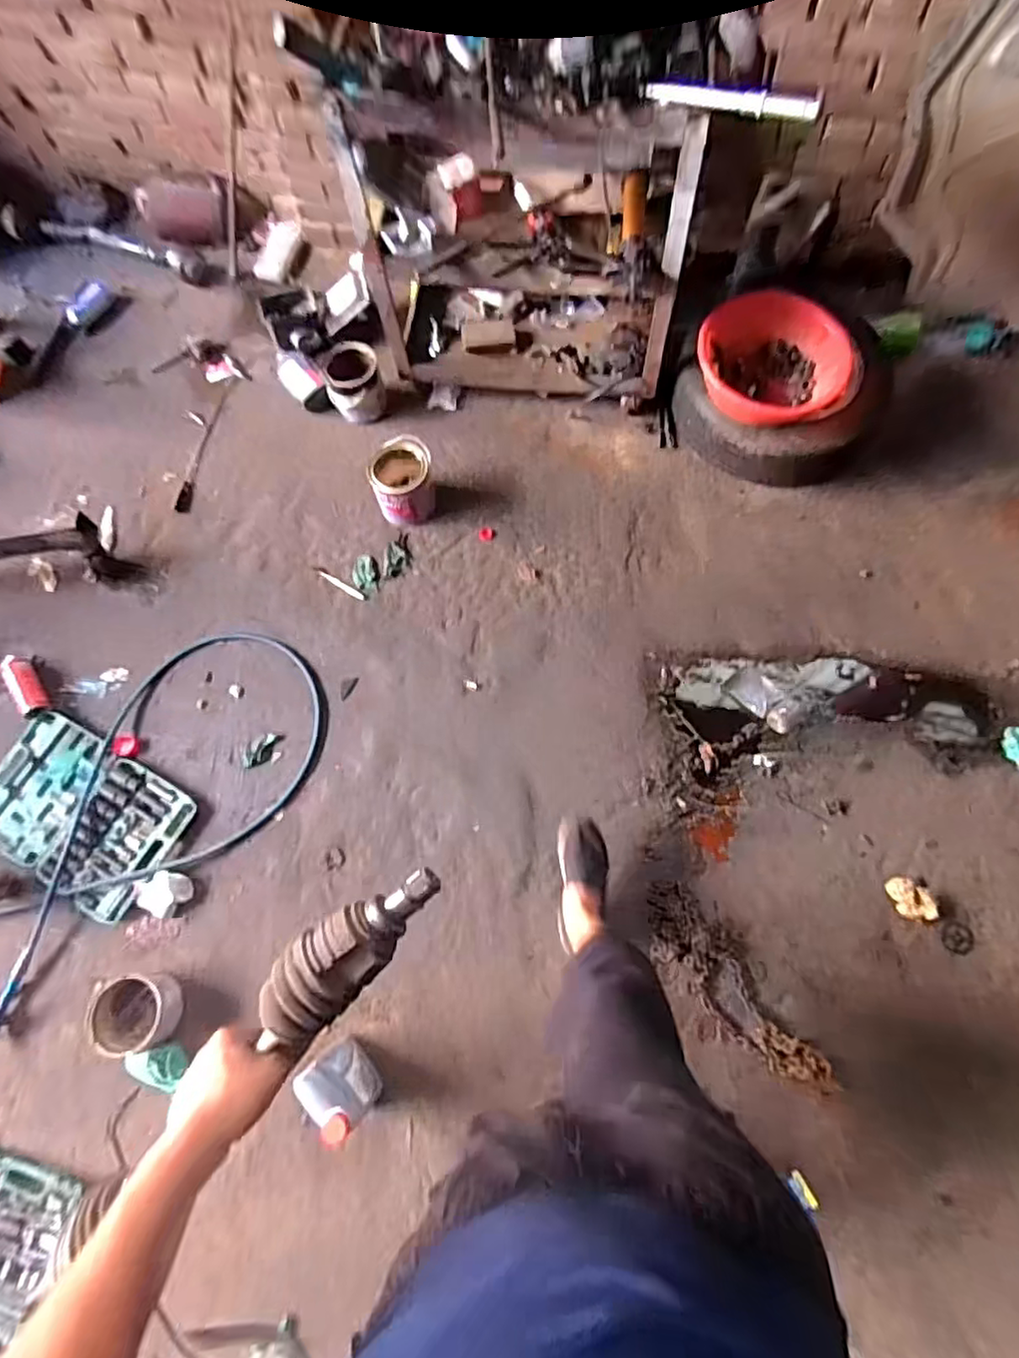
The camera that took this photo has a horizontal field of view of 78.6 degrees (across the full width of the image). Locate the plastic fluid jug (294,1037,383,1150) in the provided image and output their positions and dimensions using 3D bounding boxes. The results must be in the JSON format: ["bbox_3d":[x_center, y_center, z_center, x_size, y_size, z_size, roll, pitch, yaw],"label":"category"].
[{"bbox_3d":[-0.321,0.786,1.207,0.072,0.245,0.136,-38,74,-10],"label":"plastic fluid jug"}]

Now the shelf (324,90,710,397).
[{"bbox_3d":[0.037,-1.052,1.522,0.730,0.729,0.387,8,72,5],"label":"shelf"}]

